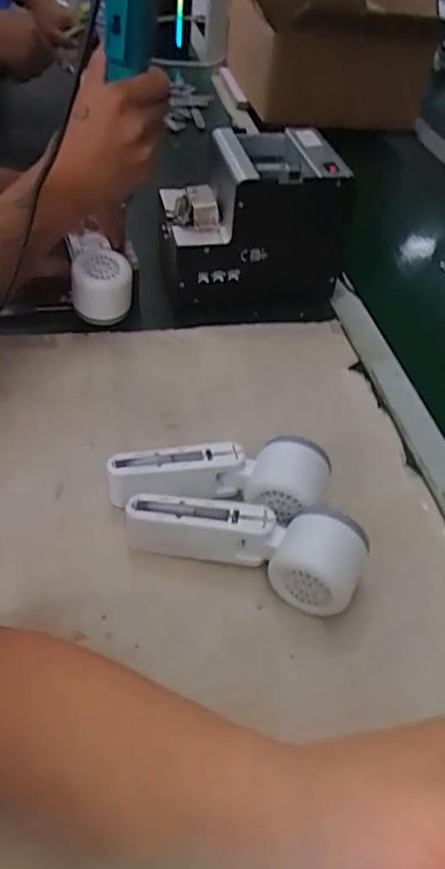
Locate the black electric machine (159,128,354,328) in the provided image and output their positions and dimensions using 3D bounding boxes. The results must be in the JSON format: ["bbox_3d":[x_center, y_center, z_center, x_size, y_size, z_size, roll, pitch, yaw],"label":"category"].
[{"bbox_3d":[0.024,-0.245,0.680,0.182,0.147,0.180,-5,46,-10],"label":"black electric machine"}]

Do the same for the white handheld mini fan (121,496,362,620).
[{"bbox_3d":[0.014,0.073,0.429,0.167,0.052,0.047,17,46,11],"label":"white handheld mini fan"}]

